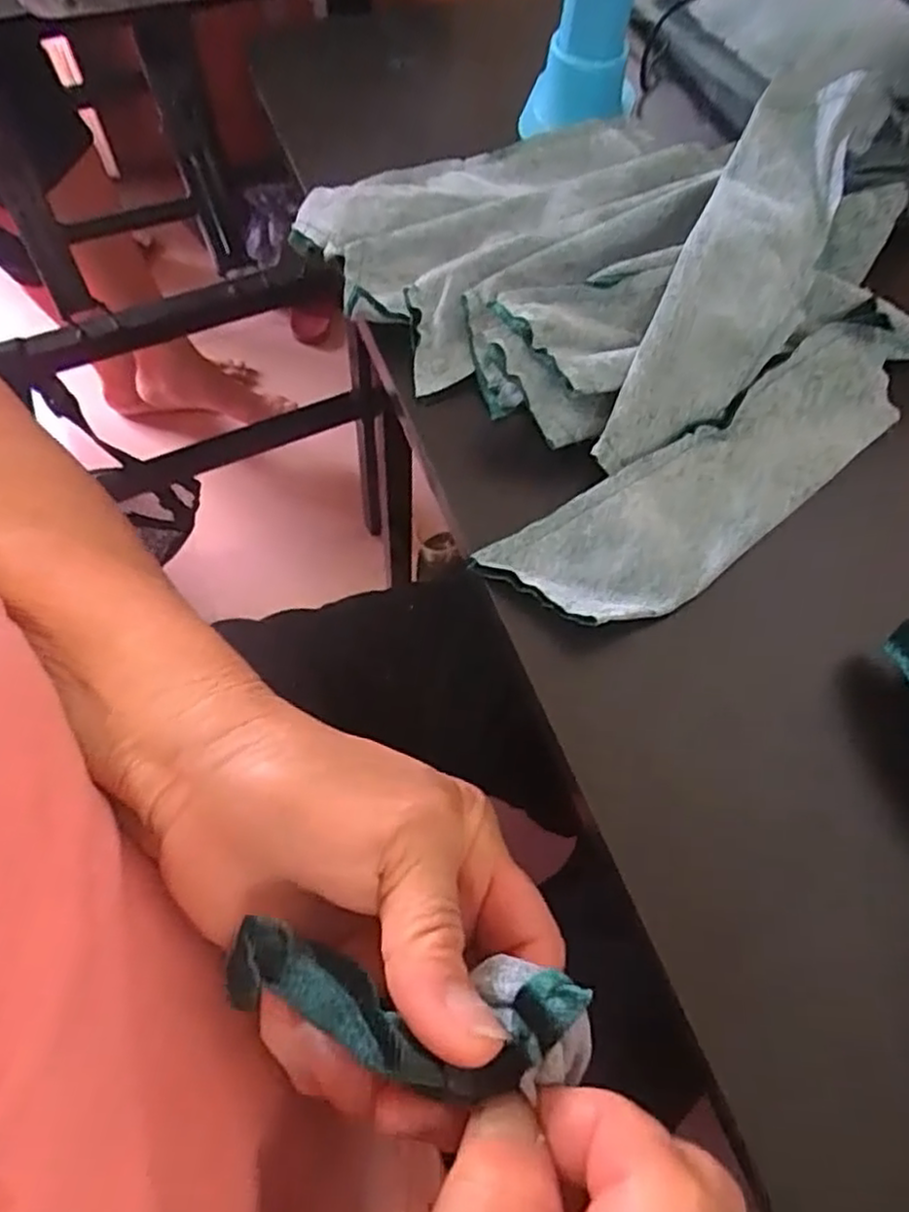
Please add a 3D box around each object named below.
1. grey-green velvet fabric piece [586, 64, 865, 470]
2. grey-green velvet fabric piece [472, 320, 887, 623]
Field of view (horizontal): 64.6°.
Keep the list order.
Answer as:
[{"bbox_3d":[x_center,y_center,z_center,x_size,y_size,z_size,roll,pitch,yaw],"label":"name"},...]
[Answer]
[{"bbox_3d":[0.108,-0.124,0.276,0.050,0.022,0.175,27,80,10],"label":"grey-green velvet fabric piece"},{"bbox_3d":[0.100,-0.048,0.269,0.182,0.020,0.051,-33,69,-17],"label":"grey-green velvet fabric piece"}]

